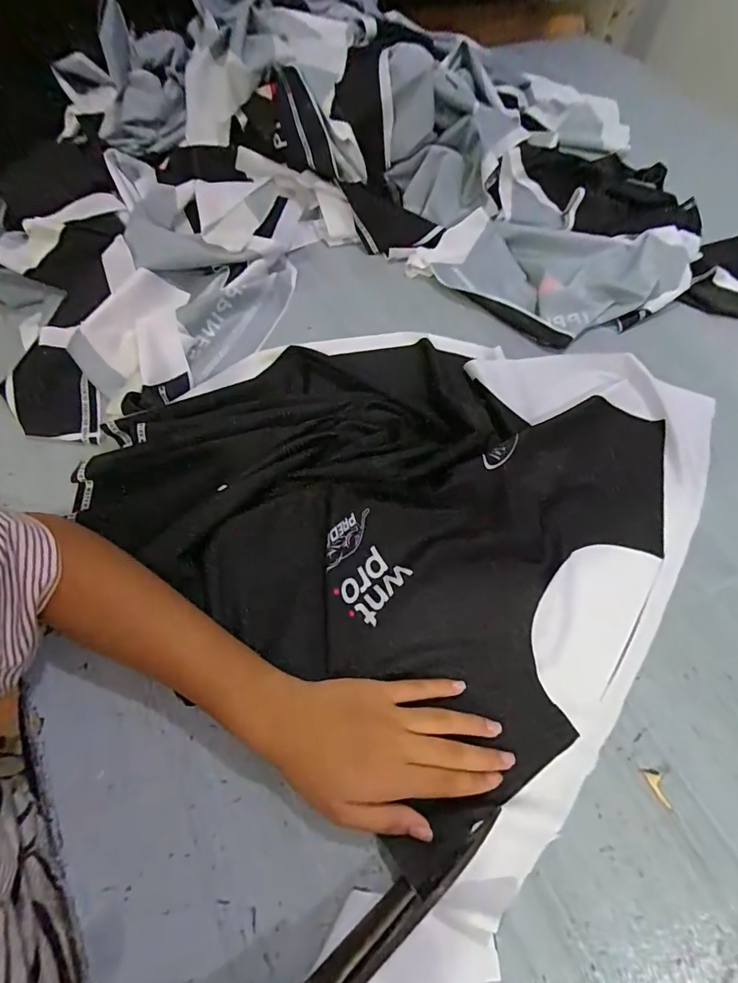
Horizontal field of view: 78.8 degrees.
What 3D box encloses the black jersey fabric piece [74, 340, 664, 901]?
[{"bbox_3d":[0.036,-0.009,0.404,0.407,0.032,0.411,40,67,17],"label":"black jersey fabric piece"}]

